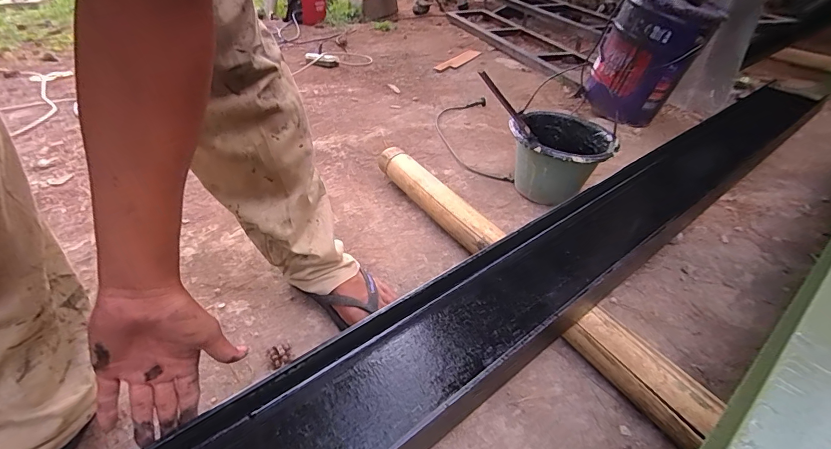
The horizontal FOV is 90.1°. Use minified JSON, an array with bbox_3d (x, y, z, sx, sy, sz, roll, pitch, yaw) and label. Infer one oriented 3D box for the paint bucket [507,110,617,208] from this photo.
[{"bbox_3d":[0.347,-0.157,1.009,0.217,0.201,0.238,2,37,-1],"label":"paint bucket"}]

